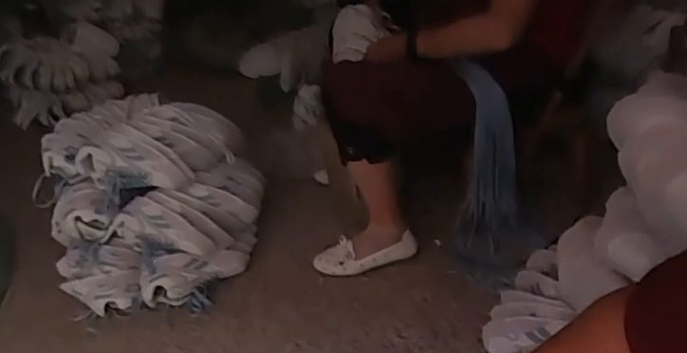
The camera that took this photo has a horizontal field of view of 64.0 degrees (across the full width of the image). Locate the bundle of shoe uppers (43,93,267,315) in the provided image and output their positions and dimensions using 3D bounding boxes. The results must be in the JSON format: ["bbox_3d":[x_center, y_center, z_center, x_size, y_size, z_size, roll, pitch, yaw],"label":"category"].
[{"bbox_3d":[-0.467,0.050,1.356,0.455,0.368,0.469,2,34,20],"label":"bundle of shoe uppers"}]

